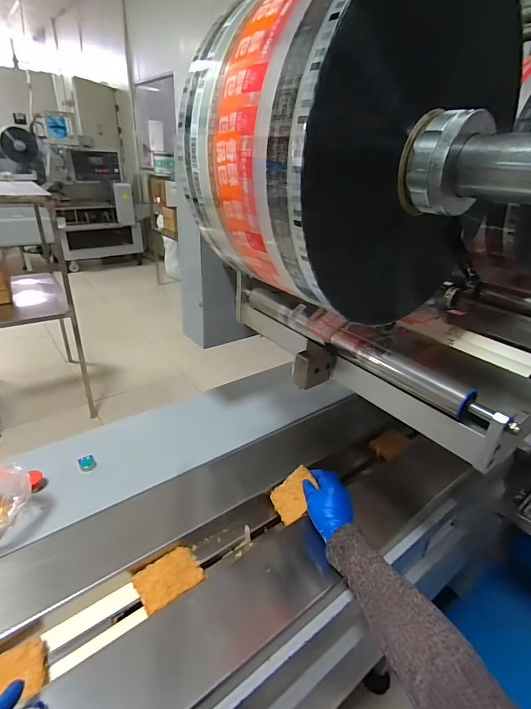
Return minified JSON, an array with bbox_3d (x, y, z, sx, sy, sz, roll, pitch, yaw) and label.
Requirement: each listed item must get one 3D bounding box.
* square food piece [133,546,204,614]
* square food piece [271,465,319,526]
[{"bbox_3d":[-0.144,0.335,0.565,0.095,0.013,0.071,-16,34,-33],"label":"square food piece"},{"bbox_3d":[0.054,0.259,0.680,0.006,0.090,0.071,39,10,-45],"label":"square food piece"}]

